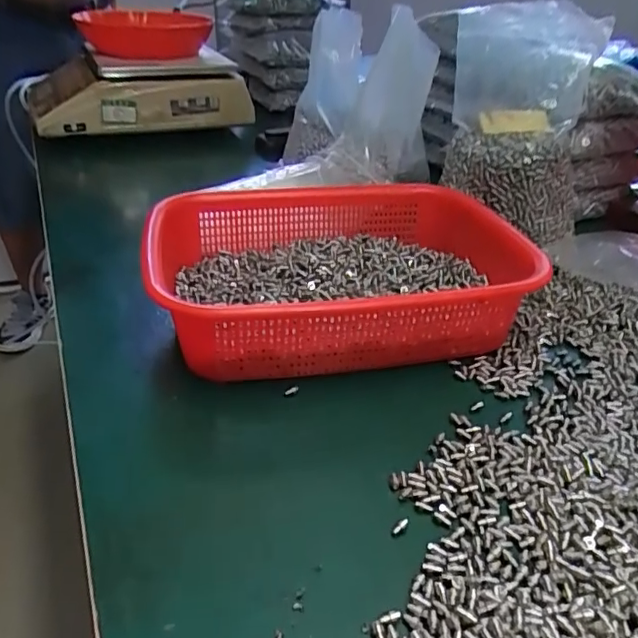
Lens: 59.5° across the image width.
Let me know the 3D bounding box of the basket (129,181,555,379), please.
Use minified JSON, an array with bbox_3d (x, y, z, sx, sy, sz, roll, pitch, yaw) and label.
[{"bbox_3d":[0.014,-0.036,0.456,0.278,0.076,0.216,-4,33,-8],"label":"basket"}]

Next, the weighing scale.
[{"bbox_3d":[-0.334,-0.438,1.046,0.368,0.097,0.327,-9,34,-14],"label":"weighing scale"}]

